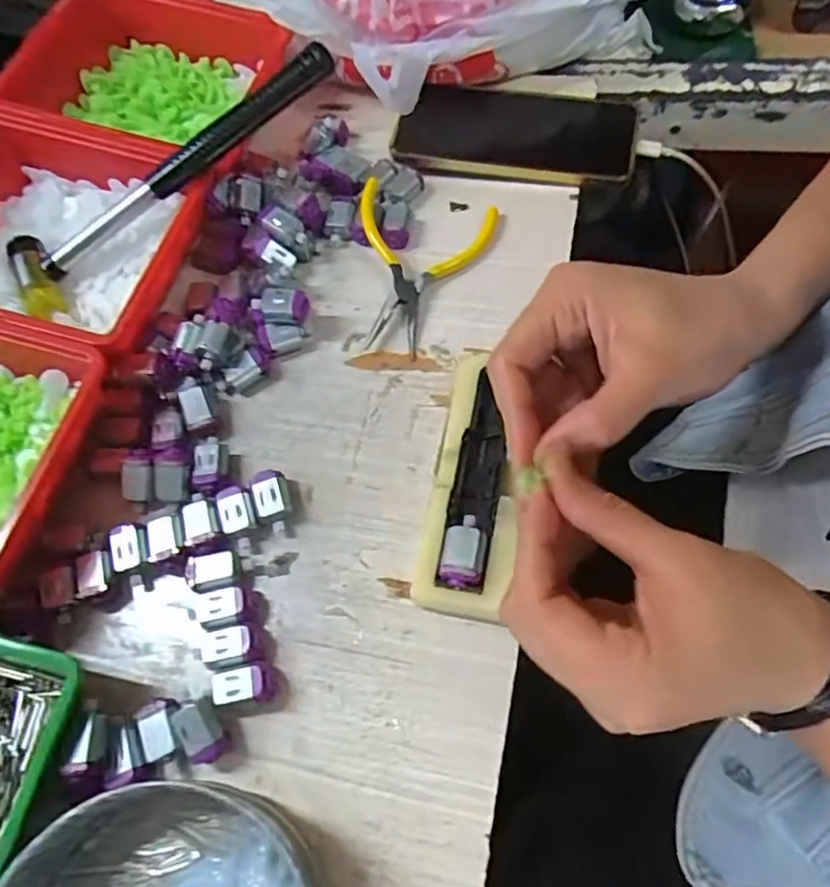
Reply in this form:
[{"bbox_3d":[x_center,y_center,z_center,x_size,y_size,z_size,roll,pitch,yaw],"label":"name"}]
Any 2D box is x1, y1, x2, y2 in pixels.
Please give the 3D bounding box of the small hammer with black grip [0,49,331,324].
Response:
[{"bbox_3d":[-0.146,-0.162,0.389,0.229,0.023,0.063,-34,68,6],"label":"small hammer with black grip"}]

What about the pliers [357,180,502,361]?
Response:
[{"bbox_3d":[-0.003,-0.111,0.402,0.086,0.024,0.108,13,66,12],"label":"pliers"}]

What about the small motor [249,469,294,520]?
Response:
[{"bbox_3d":[-0.077,0.027,0.348,0.019,0.014,0.026,-16,64,-2],"label":"small motor"}]

